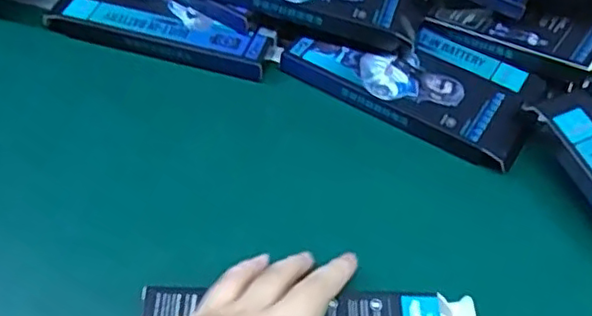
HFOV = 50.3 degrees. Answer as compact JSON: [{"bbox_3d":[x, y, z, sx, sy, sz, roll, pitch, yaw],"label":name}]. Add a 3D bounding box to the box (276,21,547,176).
[{"bbox_3d":[0.092,-0.062,0.480,0.180,0.017,0.096,26,53,17],"label":"box"}]

